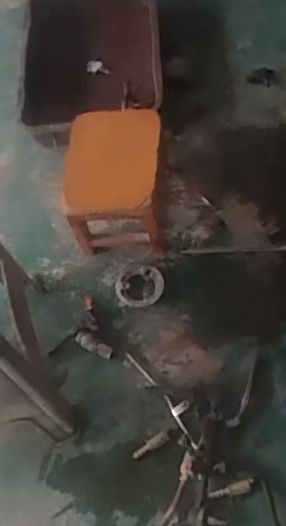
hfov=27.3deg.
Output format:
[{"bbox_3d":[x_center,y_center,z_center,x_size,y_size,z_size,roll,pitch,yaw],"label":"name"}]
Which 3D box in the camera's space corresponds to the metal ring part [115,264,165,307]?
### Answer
[{"bbox_3d":[-0.008,0.056,1.533,0.127,0.009,0.124,-3,62,6],"label":"metal ring part"}]

